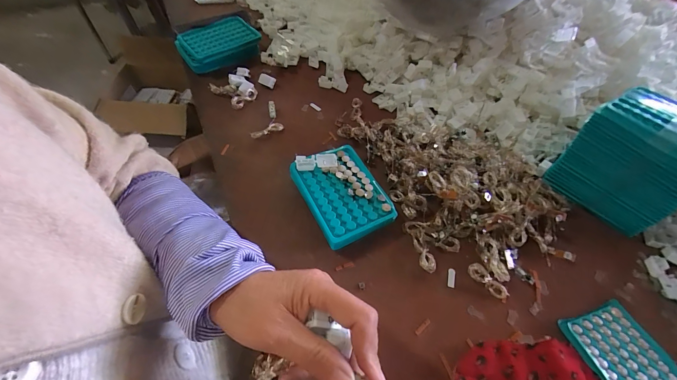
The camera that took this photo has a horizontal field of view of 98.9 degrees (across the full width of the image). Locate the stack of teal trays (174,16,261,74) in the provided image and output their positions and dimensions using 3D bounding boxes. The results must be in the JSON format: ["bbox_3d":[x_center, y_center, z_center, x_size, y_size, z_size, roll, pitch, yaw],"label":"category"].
[{"bbox_3d":[-0.232,-0.285,0.561,0.142,0.033,0.109,-37,64,-27],"label":"stack of teal trays"}]

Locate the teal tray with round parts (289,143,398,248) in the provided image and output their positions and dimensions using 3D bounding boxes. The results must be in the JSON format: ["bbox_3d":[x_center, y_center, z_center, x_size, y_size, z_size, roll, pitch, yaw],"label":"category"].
[{"bbox_3d":[0.004,0.006,0.393,0.098,0.035,0.135,-21,58,-19],"label":"teal tray with round parts"}]

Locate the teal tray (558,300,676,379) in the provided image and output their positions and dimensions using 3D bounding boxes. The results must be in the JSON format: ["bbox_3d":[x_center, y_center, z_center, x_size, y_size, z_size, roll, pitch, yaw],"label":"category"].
[{"bbox_3d":[0.313,0.190,0.302,0.093,0.006,0.126,-12,56,-13],"label":"teal tray"}]

